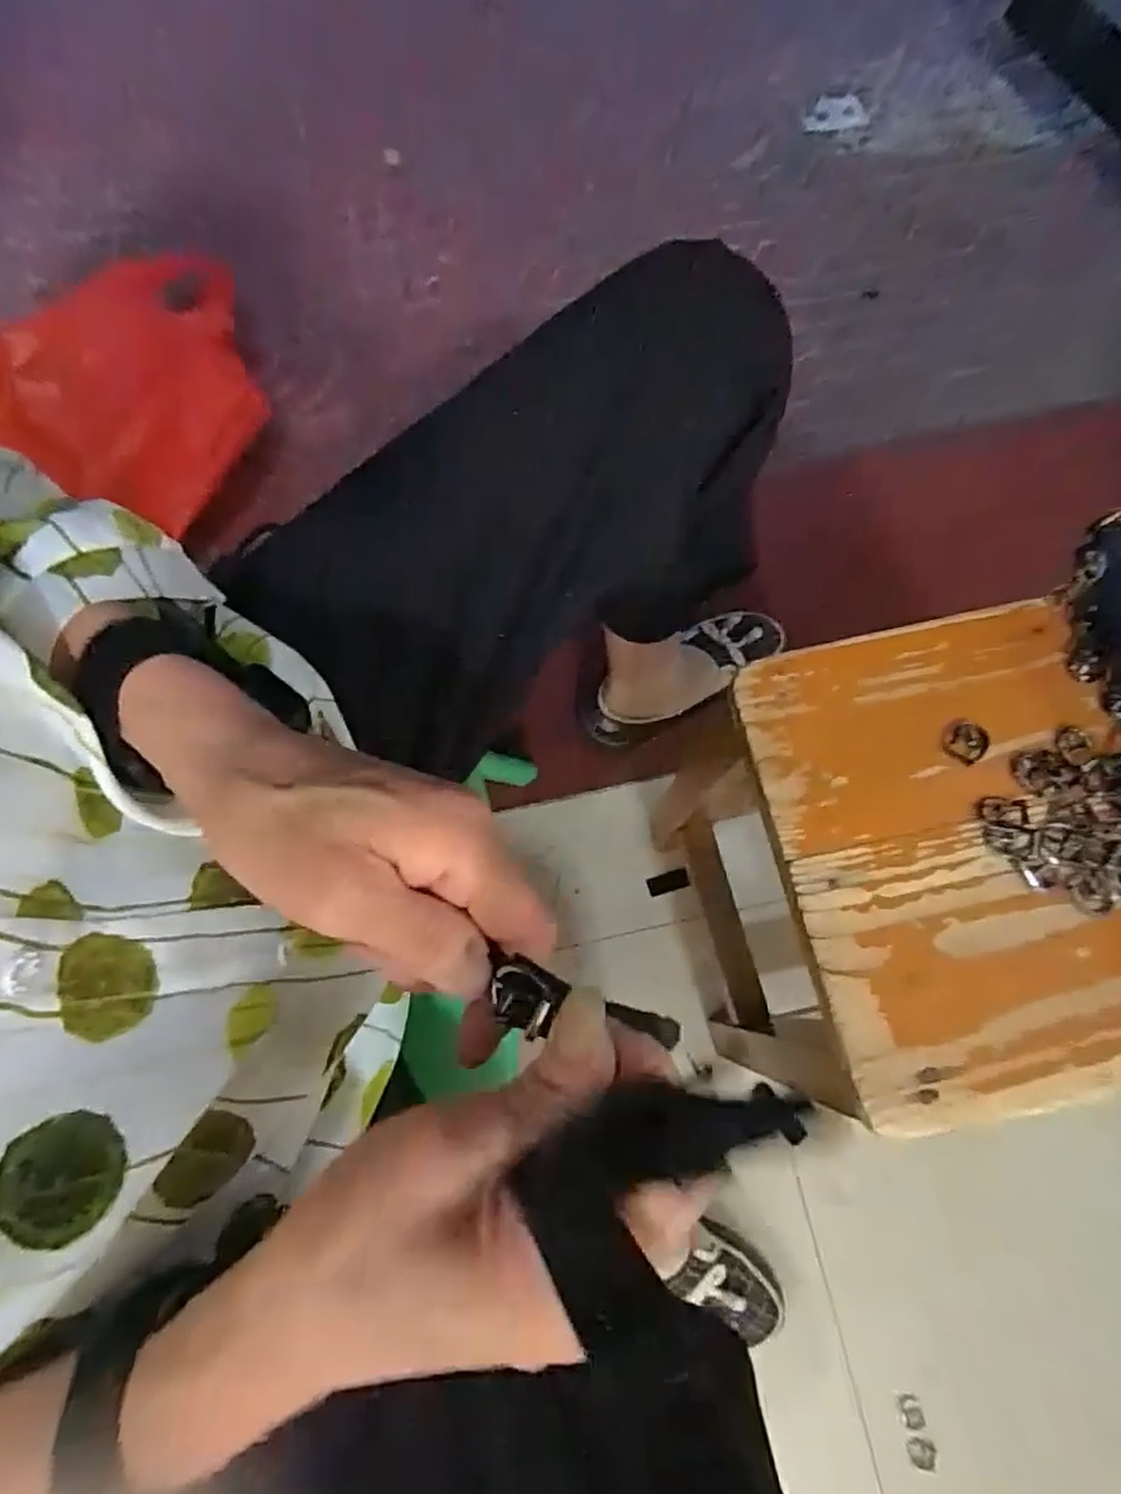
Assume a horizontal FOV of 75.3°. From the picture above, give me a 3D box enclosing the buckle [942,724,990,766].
[{"bbox_3d":[0.194,-0.002,0.348,0.018,0.004,0.019,0,74,1],"label":"buckle"}]

